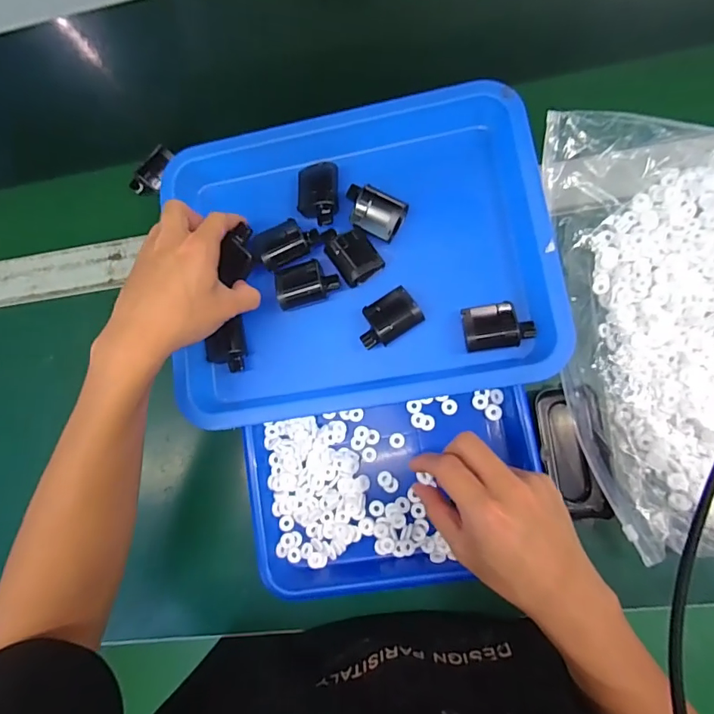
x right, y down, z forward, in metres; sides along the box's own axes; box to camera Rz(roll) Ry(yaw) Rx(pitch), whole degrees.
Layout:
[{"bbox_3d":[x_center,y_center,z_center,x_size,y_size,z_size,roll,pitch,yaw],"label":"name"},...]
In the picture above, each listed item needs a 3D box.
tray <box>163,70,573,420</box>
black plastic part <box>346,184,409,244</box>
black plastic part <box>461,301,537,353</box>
[{"bbox_3d":[-0.004,-0.099,0.419,0.325,0.046,0.286,-9,83,6],"label":"tray"},{"bbox_3d":[0.014,-0.129,0.419,0.057,0.022,0.034,27,88,9],"label":"black plastic part"},{"bbox_3d":[0.116,-0.024,0.393,0.059,0.036,0.038,-7,81,7],"label":"black plastic part"}]

